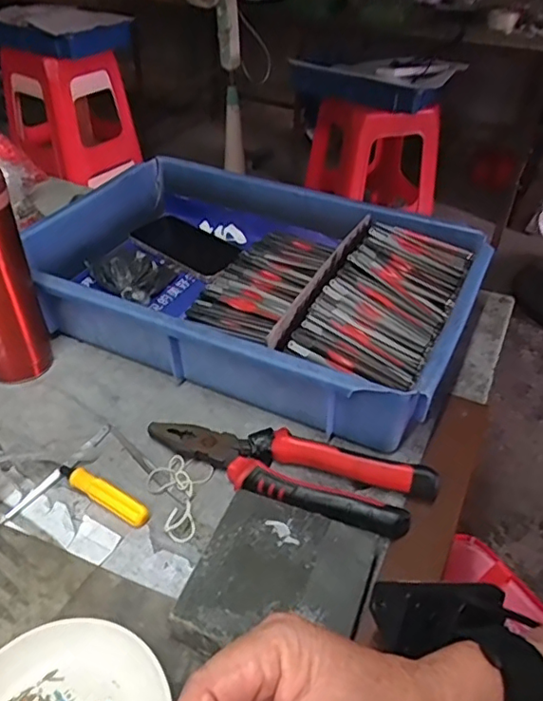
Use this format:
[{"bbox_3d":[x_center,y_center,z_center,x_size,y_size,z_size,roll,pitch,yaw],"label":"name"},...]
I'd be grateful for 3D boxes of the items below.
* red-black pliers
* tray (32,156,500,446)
[{"bbox_3d":[0.010,0.088,0.446,0.220,0.024,0.058,12,41,12],"label":"red-black pliers"},{"bbox_3d":[-0.026,-0.075,0.606,0.436,0.084,0.288,19,43,19],"label":"tray"}]

